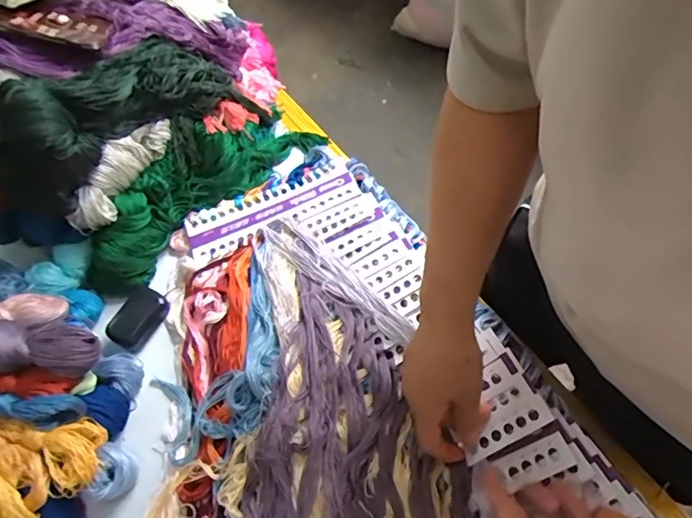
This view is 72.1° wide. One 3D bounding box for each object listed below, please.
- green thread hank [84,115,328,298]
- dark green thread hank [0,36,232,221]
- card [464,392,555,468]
[{"bbox_3d":[-0.204,-0.109,0.646,0.096,0.074,0.373,39,71,22],"label":"green thread hank"},{"bbox_3d":[-0.273,-0.178,0.560,0.307,0.127,0.106,-39,65,-16],"label":"dark green thread hank"},{"bbox_3d":[0.151,0.163,0.457,0.088,0.006,0.032,-35,38,12],"label":"card"}]

